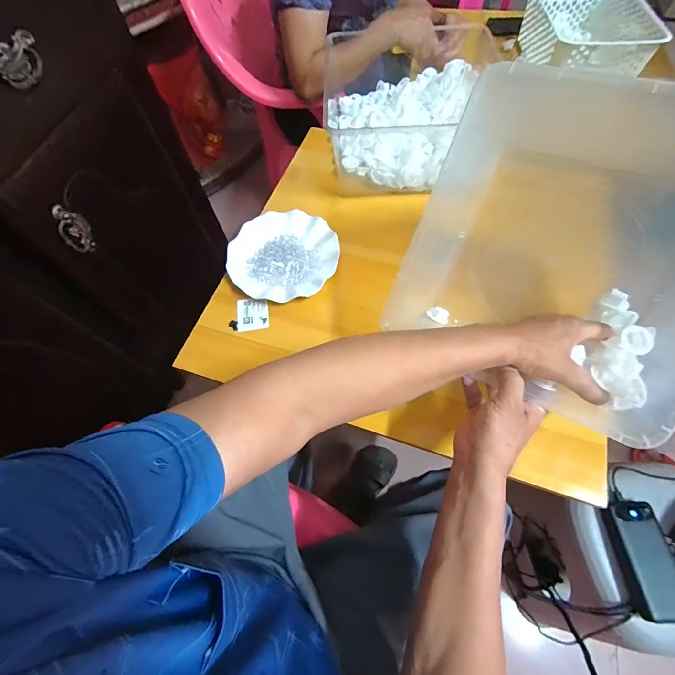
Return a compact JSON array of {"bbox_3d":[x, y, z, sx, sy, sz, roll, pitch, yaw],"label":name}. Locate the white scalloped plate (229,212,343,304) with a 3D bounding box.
[{"bbox_3d":[-0.091,-0.139,0.578,0.177,0.017,0.172,-1,63,2],"label":"white scalloped plate"}]

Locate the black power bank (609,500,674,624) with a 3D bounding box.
[{"bbox_3d":[0.492,0.344,0.536,0.080,0.020,0.157,0,63,3],"label":"black power bank"}]

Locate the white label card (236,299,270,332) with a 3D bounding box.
[{"bbox_3d":[-0.136,-0.038,0.552,0.050,0.004,0.056,-7,66,-3],"label":"white label card"}]

